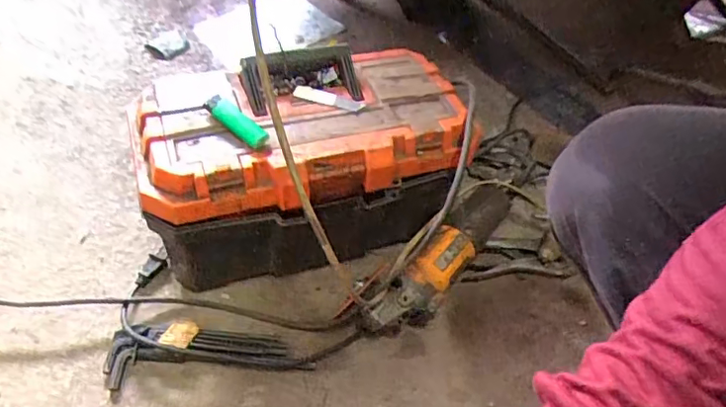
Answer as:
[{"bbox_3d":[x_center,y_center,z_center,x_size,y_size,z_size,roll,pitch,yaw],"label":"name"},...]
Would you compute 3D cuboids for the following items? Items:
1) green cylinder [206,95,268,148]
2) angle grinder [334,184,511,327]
[{"bbox_3d":[-0.134,-0.088,0.587,0.074,0.019,0.019,34,54,20],"label":"green cylinder"},{"bbox_3d":[0.099,0.071,0.717,0.081,0.081,0.299,38,55,22],"label":"angle grinder"}]

